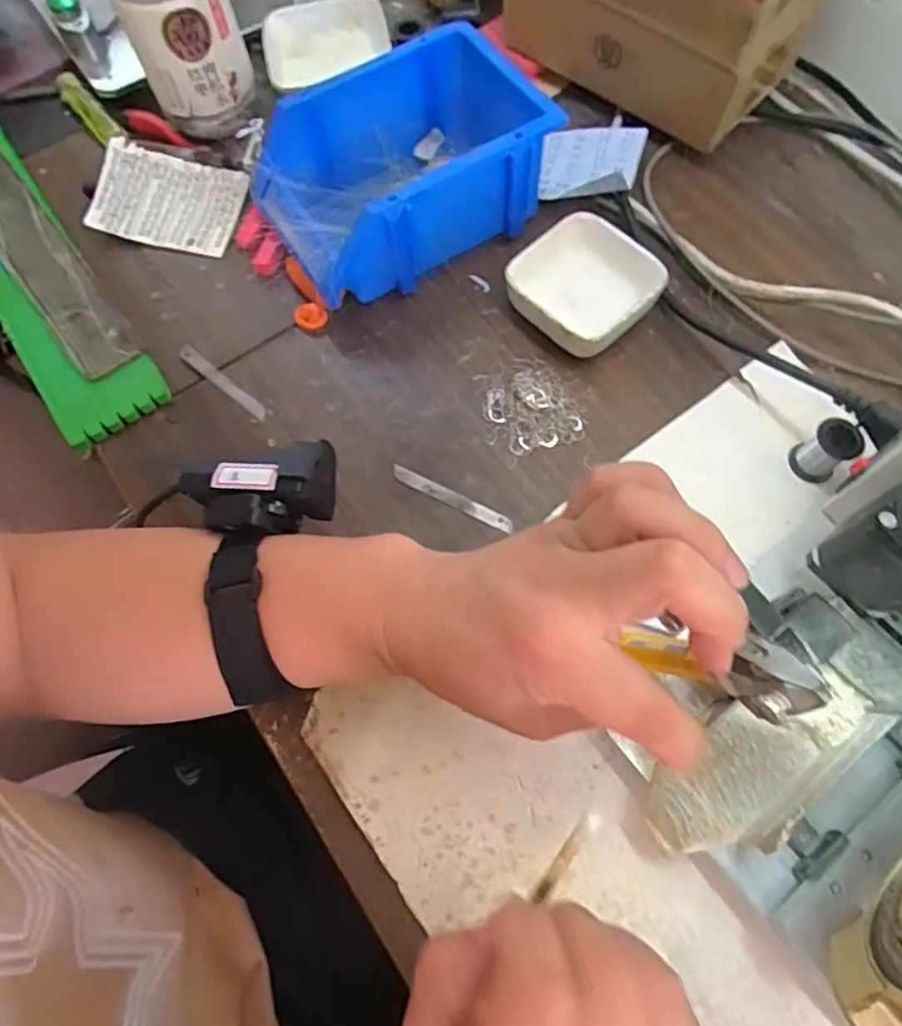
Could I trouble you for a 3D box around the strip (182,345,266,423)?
[{"bbox_3d":[-0.151,-0.087,0.429,0.078,0.004,0.010,38,74,16],"label":"strip"}]

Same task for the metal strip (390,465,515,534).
[{"bbox_3d":[0.001,-0.009,0.396,0.081,0.006,0.010,27,71,12],"label":"metal strip"}]

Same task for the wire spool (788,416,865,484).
[{"bbox_3d":[0.221,-0.037,0.383,0.024,0.032,0.025,-1,68,2],"label":"wire spool"}]

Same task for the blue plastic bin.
[{"bbox_3d":[-0.029,-0.236,0.444,0.200,0.076,0.134,-26,69,-9],"label":"blue plastic bin"}]

